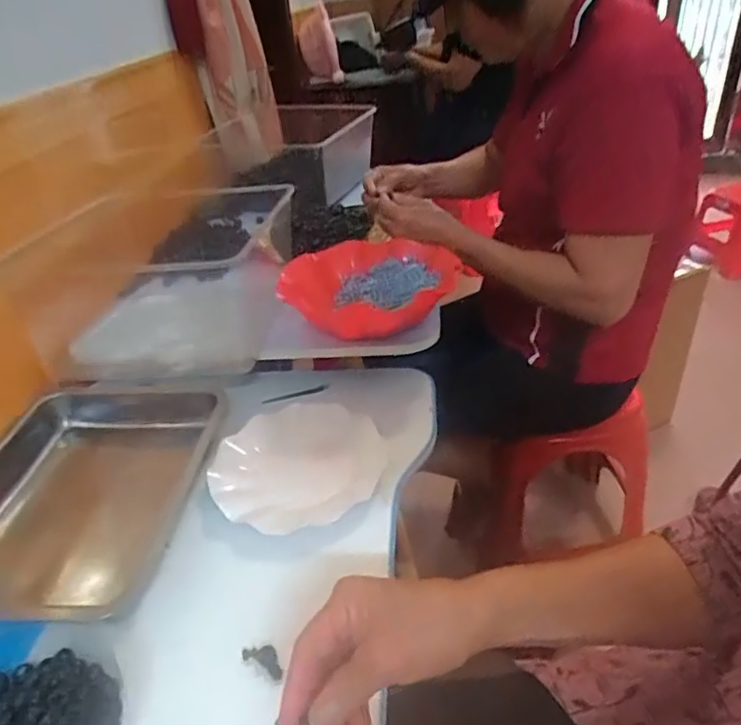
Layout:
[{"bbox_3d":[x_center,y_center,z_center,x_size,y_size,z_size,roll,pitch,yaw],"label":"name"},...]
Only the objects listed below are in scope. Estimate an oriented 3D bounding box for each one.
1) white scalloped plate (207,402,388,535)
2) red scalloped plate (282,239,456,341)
[{"bbox_3d":[-0.074,0.106,0.622,0.182,0.019,0.172,-4,34,3],"label":"white scalloped plate"},{"bbox_3d":[0.010,-0.102,0.758,0.195,0.056,0.199,-4,34,3],"label":"red scalloped plate"}]

